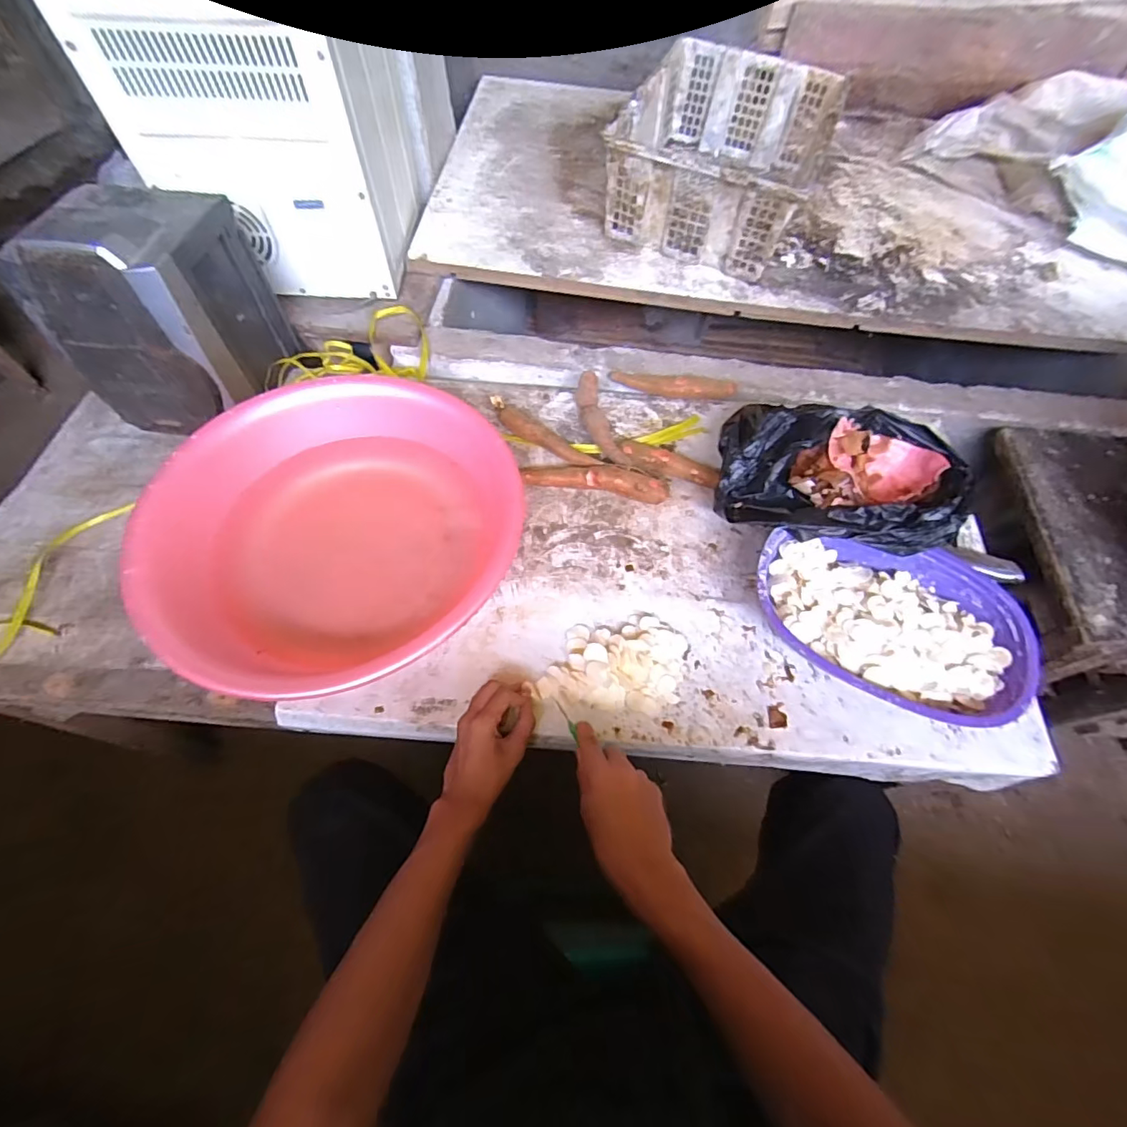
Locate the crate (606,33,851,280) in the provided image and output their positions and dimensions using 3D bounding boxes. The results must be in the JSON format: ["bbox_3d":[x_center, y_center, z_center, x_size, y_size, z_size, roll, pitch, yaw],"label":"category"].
[{"bbox_3d":[0.301,-0.770,0.983,0.329,0.174,0.485,21,61,9],"label":"crate"}]

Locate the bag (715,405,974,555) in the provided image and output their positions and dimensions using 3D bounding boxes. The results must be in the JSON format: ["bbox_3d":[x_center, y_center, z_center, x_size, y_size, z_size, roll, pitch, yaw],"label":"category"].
[{"bbox_3d":[0.348,-0.114,0.676,0.275,0.123,0.206,14,60,5],"label":"bag"}]

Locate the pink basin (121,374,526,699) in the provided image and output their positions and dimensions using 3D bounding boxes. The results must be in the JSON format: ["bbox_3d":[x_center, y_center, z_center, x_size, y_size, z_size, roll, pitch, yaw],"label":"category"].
[{"bbox_3d":[-0.266,-0.044,0.630,0.411,0.117,0.389,1,60,-2],"label":"pink basin"}]

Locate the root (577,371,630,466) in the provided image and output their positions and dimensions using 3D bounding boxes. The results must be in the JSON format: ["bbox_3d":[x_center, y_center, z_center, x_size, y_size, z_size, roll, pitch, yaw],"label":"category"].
[{"bbox_3d":[0.054,-0.215,0.784,0.038,0.035,0.186,-12,61,-9],"label":"root"}]

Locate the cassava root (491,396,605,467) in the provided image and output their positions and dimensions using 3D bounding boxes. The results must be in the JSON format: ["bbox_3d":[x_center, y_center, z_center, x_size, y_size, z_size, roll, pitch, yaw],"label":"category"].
[{"bbox_3d":[-0.031,-0.186,0.767,0.200,0.035,0.028,35,64,16],"label":"cassava root"}]

